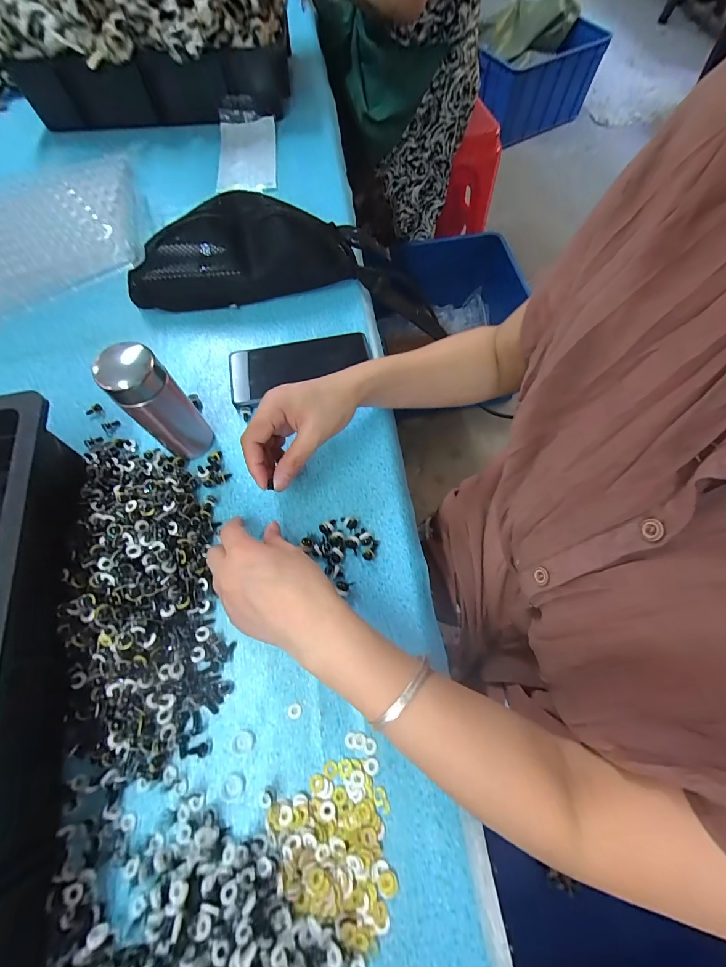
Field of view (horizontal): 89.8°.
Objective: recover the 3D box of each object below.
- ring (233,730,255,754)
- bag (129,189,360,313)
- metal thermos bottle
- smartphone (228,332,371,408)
[{"bbox_3d":[-0.098,0.213,0.299,0.019,0.004,0.016,-39,72,-14],"label":"ring"},{"bbox_3d":[-0.146,-0.304,0.468,0.280,0.083,0.132,-6,67,-2],"label":"bag"},{"bbox_3d":[-0.191,-0.073,0.345,0.051,0.118,0.055,-41,73,-15],"label":"metal thermos bottle"},{"bbox_3d":[-0.073,-0.139,0.436,0.170,0.013,0.072,-14,68,-5],"label":"smartphone"}]

